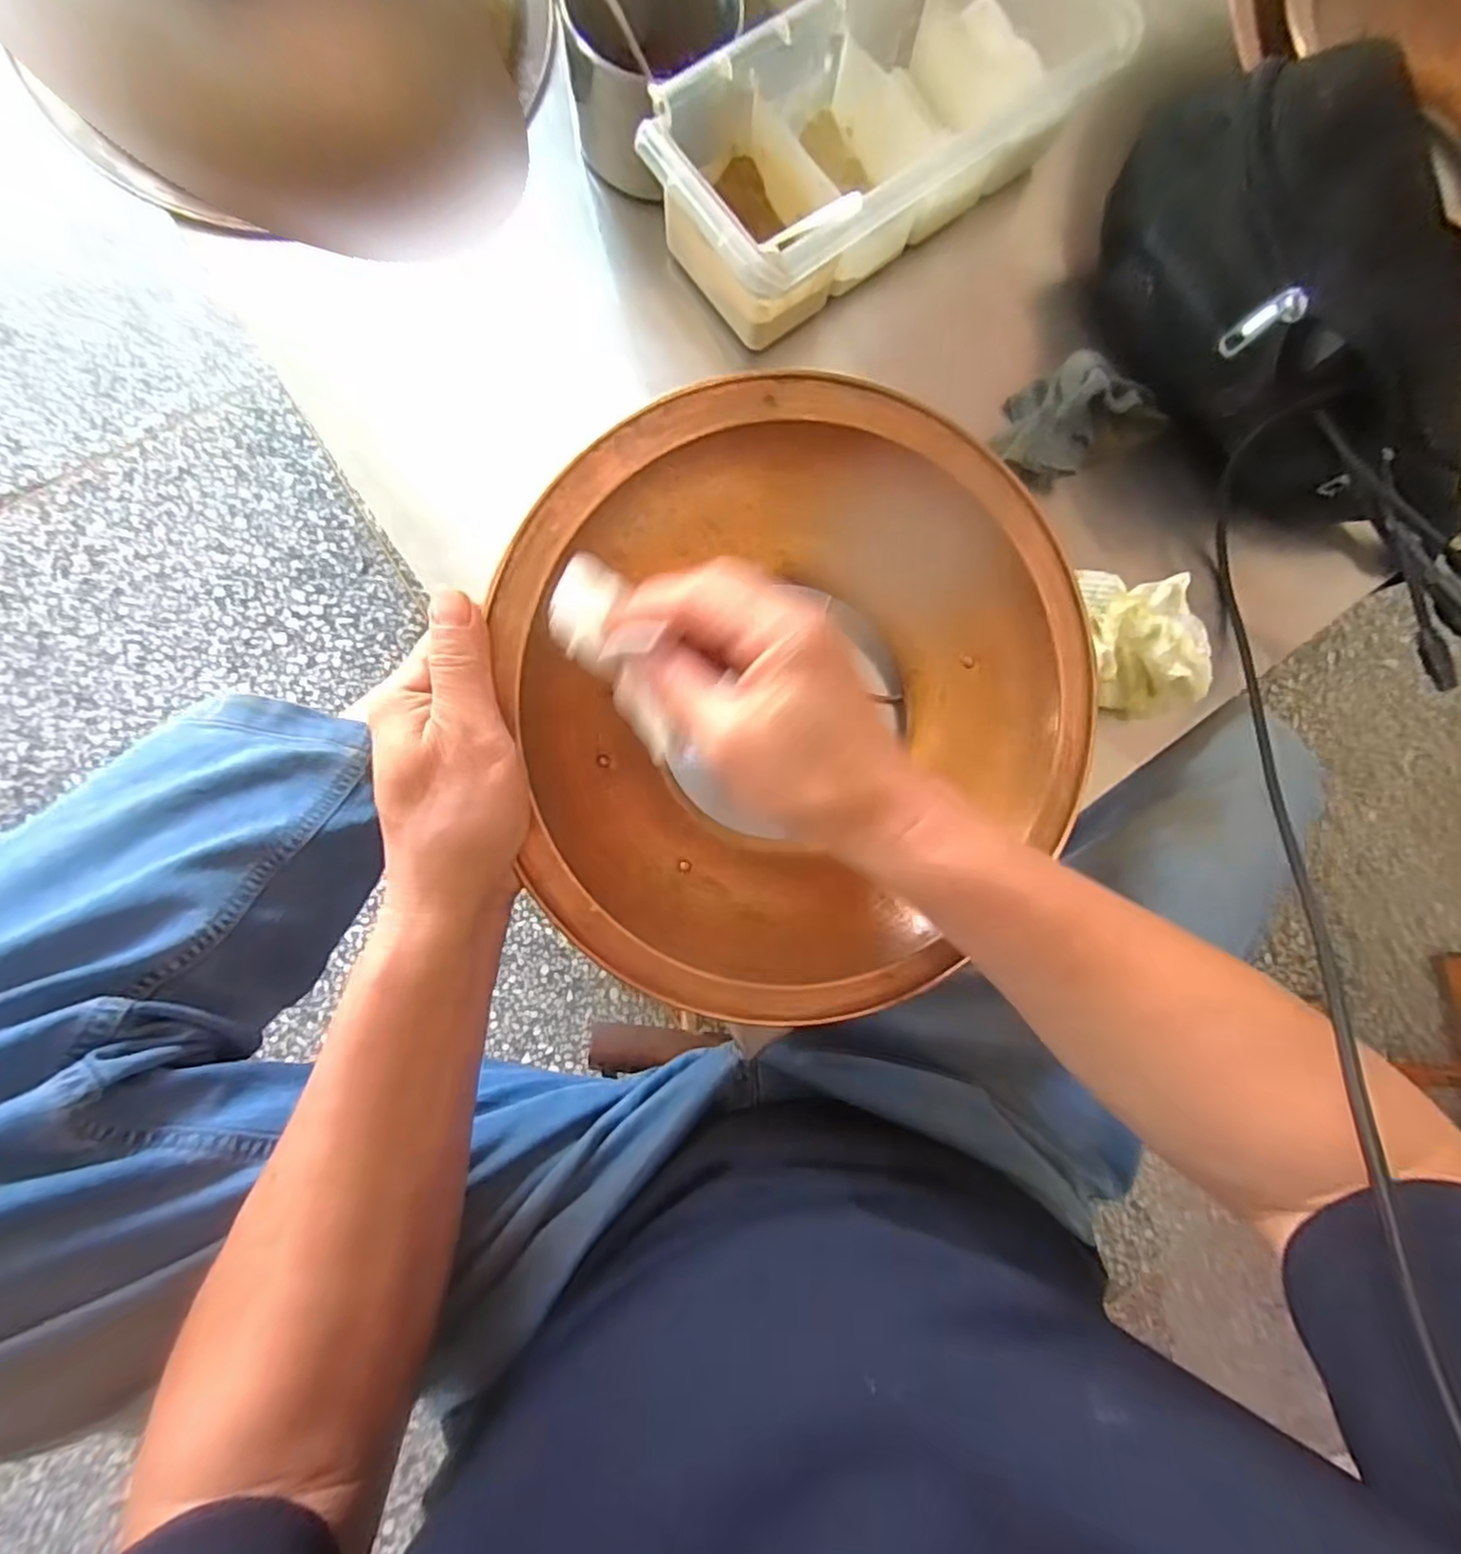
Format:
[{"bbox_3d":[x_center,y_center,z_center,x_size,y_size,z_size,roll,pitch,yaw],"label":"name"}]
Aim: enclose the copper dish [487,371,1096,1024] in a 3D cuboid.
[{"bbox_3d":[0.041,-0.030,0.322,0.270,0.080,0.280,0,86,-5],"label":"copper dish"}]

